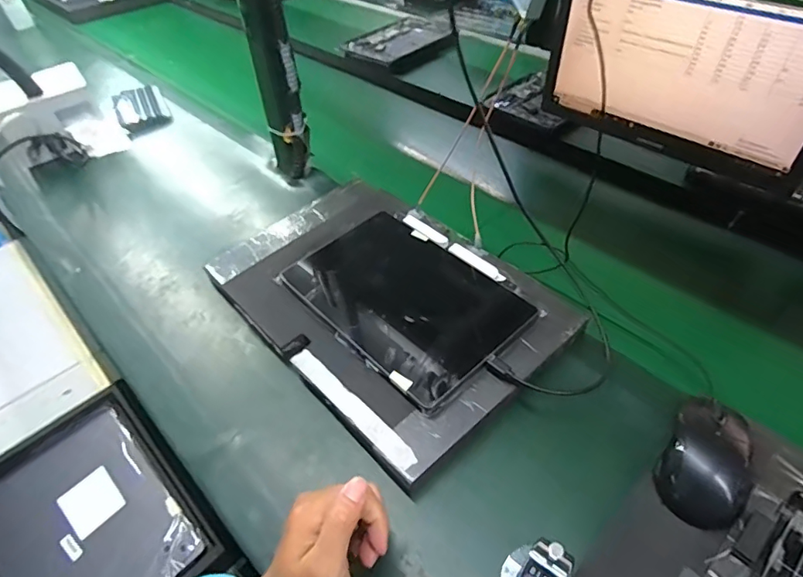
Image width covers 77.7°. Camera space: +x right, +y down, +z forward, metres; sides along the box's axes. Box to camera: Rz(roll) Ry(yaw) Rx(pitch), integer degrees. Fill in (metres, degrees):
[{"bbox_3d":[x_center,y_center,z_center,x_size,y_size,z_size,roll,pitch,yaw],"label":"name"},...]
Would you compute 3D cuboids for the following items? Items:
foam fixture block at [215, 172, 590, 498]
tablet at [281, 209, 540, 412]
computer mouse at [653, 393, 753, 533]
[{"bbox_3d":[-0.027,0.008,0.586,0.263,0.041,0.394,-34,53,-26],"label":"foam fixture block"},{"bbox_3d":[-0.001,0.006,0.563,0.165,0.018,0.256,-35,52,-24],"label":"tablet"},{"bbox_3d":[0.254,0.139,0.410,0.062,0.033,0.101,26,53,26],"label":"computer mouse"}]

